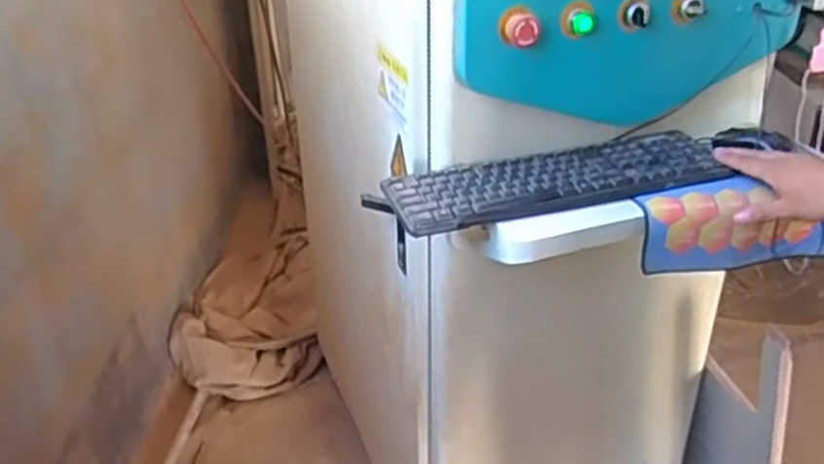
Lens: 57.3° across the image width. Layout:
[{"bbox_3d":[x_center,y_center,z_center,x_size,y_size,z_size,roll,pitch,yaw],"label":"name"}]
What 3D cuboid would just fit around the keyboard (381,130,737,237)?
[{"bbox_3d":[0.184,-0.068,0.943,0.426,0.024,0.133,-10,31,-15],"label":"keyboard"}]

